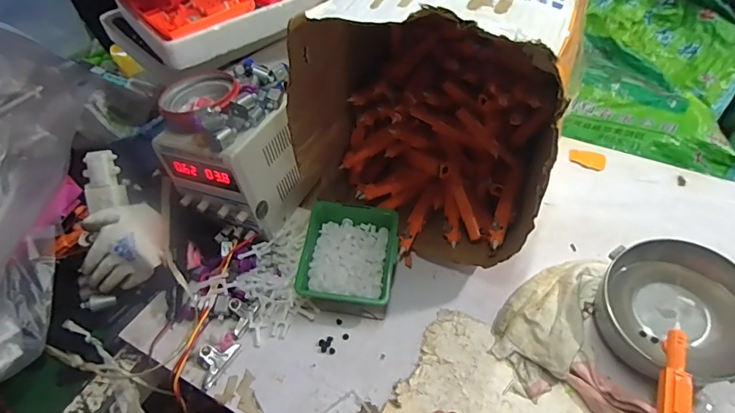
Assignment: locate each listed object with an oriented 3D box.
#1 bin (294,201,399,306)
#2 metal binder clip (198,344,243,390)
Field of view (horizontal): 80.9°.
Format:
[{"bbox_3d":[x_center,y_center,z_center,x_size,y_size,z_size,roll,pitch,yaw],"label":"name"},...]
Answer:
[{"bbox_3d":[-0.020,0.066,0.543,0.113,0.064,0.125,4,48,9],"label":"bin"},{"bbox_3d":[-0.173,0.170,0.482,0.033,0.019,0.055,23,53,24],"label":"metal binder clip"}]

